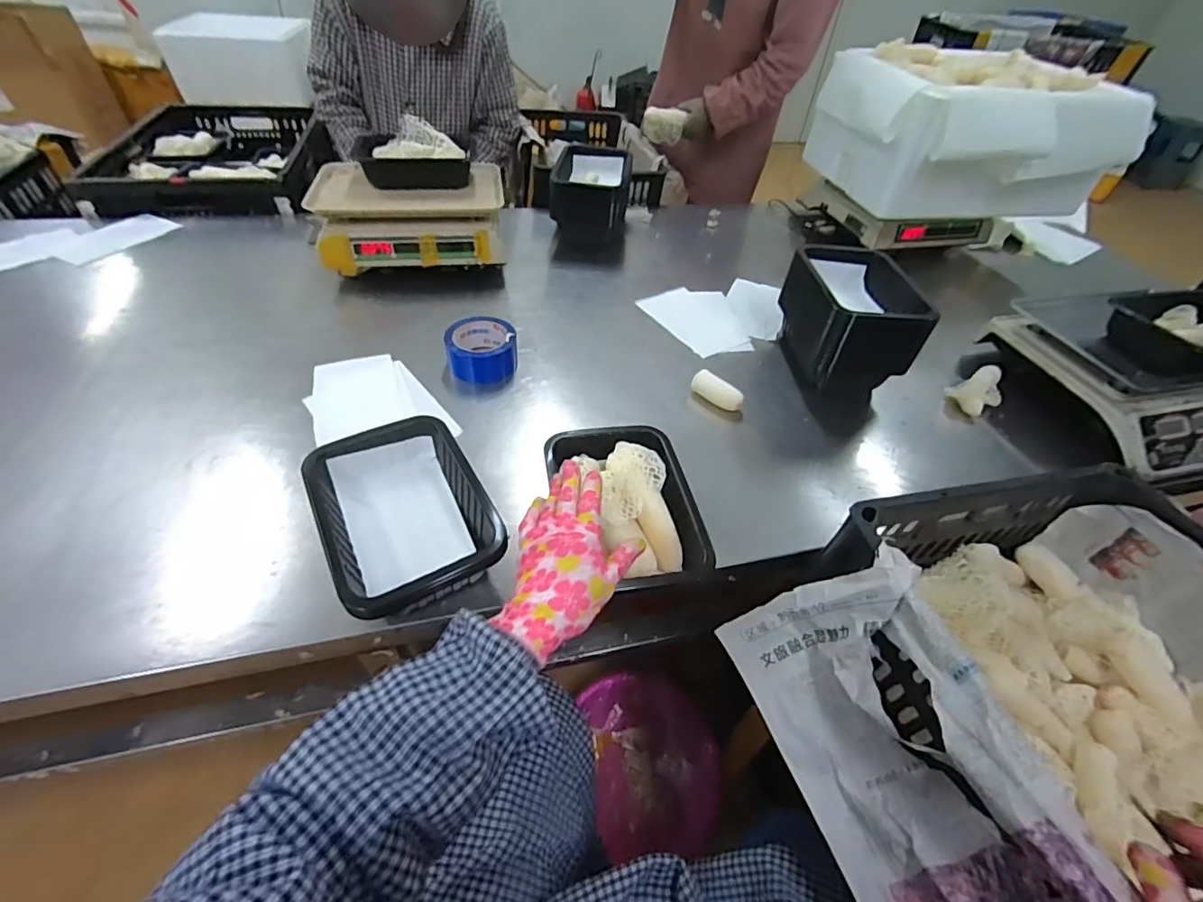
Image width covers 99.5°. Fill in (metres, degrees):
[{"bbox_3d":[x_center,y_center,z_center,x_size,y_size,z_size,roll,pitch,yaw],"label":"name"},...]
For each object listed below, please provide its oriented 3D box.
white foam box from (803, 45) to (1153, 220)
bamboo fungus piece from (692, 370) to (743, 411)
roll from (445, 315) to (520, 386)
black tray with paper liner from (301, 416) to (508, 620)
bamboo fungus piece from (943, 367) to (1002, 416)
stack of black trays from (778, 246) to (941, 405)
[{"bbox_3d":[0.736,-0.640,1.037,0.500,0.218,0.341,-5,48,-11],"label":"white foam box"},{"bbox_3d":[0.175,-0.090,0.770,0.084,0.033,0.025,32,52,22],"label":"bamboo fungus piece"},{"bbox_3d":[-0.184,-0.158,0.790,0.103,0.062,0.105,3,47,-3],"label":"roll"},{"bbox_3d":[-0.210,0.066,0.546,0.157,0.064,0.219,-22,53,-24],"label":"black tray with paper liner"},{"bbox_3d":[0.625,-0.104,0.844,0.134,0.036,0.073,-31,57,-29],"label":"bamboo fungus piece"},{"bbox_3d":[0.391,-0.210,0.823,0.158,0.147,0.209,0,47,-6],"label":"stack of black trays"}]

